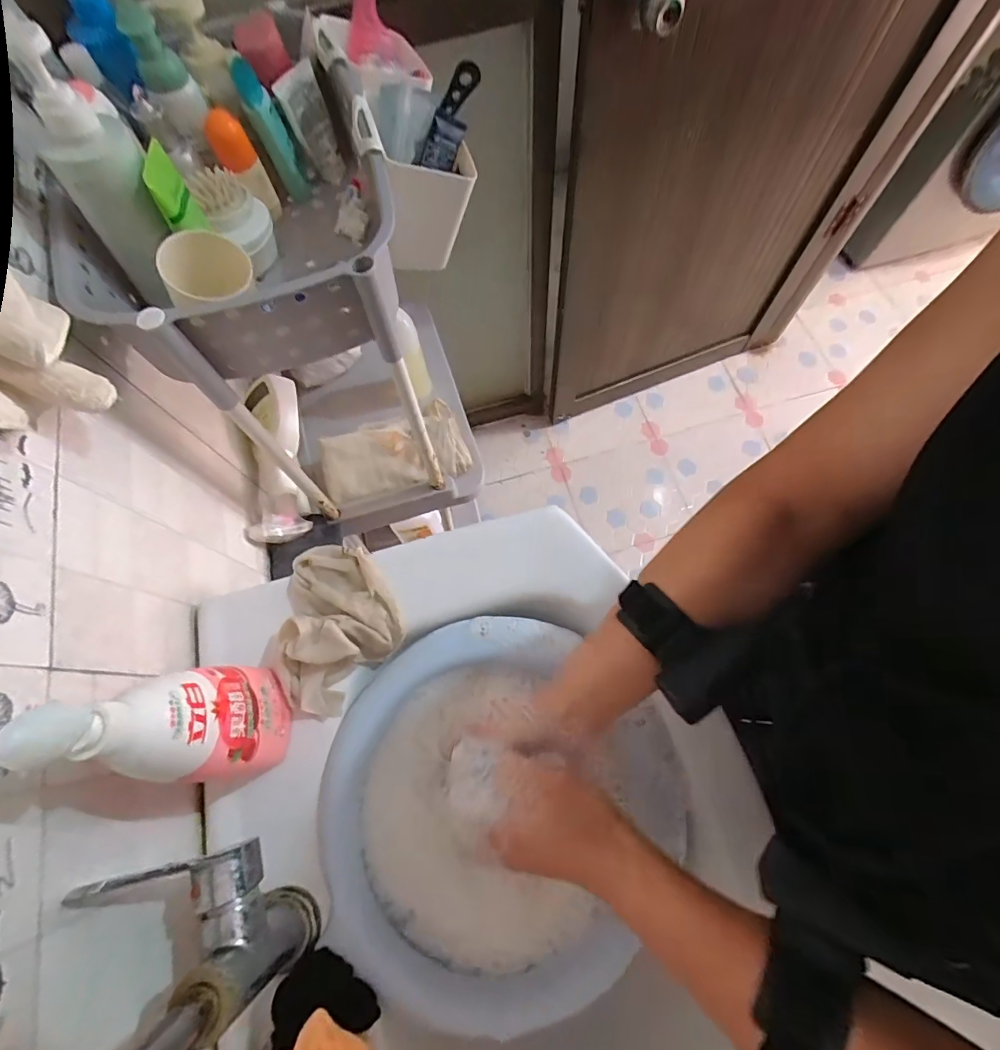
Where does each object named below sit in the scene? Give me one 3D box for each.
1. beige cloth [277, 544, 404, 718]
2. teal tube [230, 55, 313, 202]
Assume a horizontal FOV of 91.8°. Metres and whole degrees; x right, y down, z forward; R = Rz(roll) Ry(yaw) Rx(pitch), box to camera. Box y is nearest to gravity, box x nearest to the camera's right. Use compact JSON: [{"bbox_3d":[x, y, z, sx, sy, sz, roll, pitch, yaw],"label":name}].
[{"bbox_3d":[-0.150,0.087,0.454,0.100,0.045,0.159,-9,69,-1],"label":"beige cloth"},{"bbox_3d":[-0.249,-0.429,0.537,0.030,0.127,0.032,-22,70,-5],"label":"teal tube"}]

